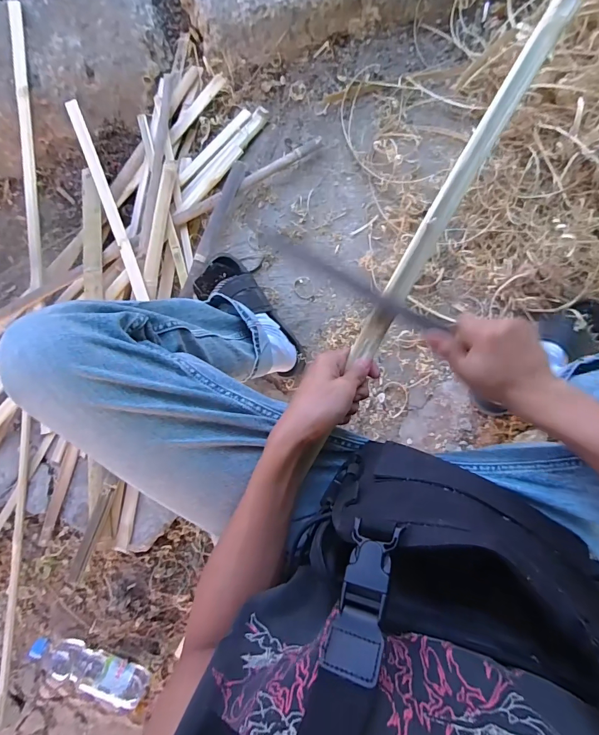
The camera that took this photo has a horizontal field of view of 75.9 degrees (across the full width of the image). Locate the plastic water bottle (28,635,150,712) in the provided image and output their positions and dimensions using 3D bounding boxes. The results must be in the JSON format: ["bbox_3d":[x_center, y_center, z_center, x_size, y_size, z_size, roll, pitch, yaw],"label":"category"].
[{"bbox_3d":[-0.431,0.624,0.787,0.238,0.074,0.078,22,93,5],"label":"plastic water bottle"}]

